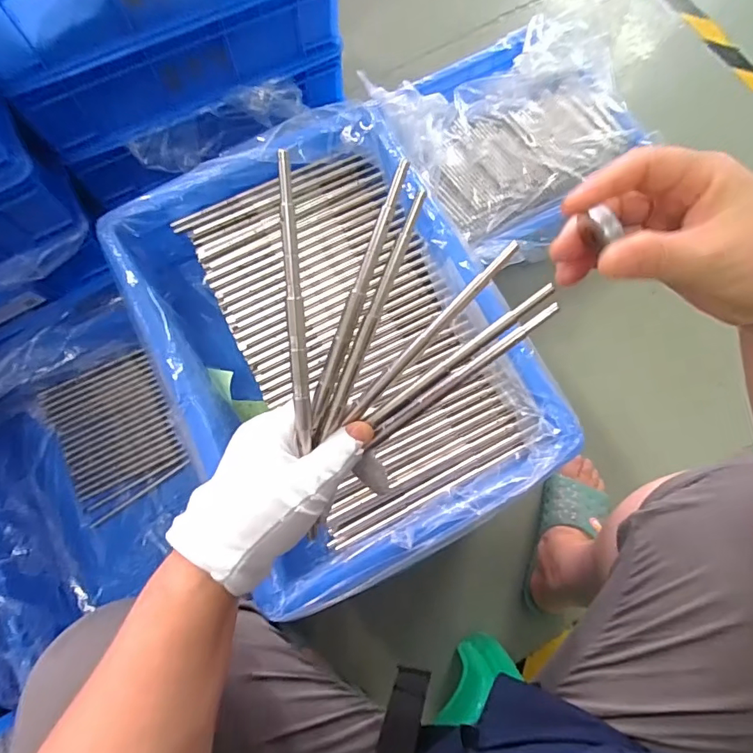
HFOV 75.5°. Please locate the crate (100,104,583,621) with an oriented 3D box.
[{"bbox_3d":[-0.042,-0.033,0.492,0.317,0.125,0.422,-28,78,-8],"label":"crate"}]

